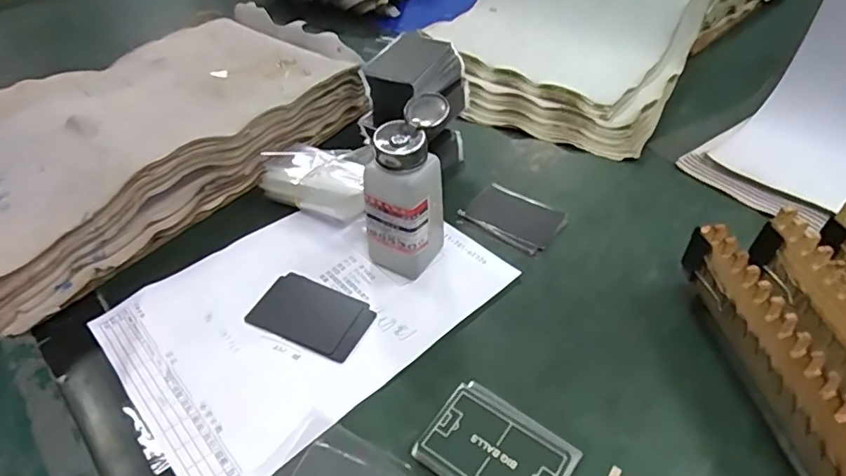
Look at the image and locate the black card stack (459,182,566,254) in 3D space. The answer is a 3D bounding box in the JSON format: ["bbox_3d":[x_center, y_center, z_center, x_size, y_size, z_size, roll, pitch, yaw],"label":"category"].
[{"bbox_3d":[0.088,-0.020,0.537,0.091,0.011,0.062,27,52,29],"label":"black card stack"}]

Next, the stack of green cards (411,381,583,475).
[{"bbox_3d":[0.048,0.138,0.354,0.087,0.017,0.068,26,51,28],"label":"stack of green cards"}]

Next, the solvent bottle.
[{"bbox_3d":[-0.014,-0.038,0.459,0.054,0.137,0.071,12,46,17],"label":"solvent bottle"}]

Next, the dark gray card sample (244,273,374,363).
[{"bbox_3d":[-0.092,0.062,0.454,0.098,0.005,0.060,17,48,22],"label":"dark gray card sample"}]

